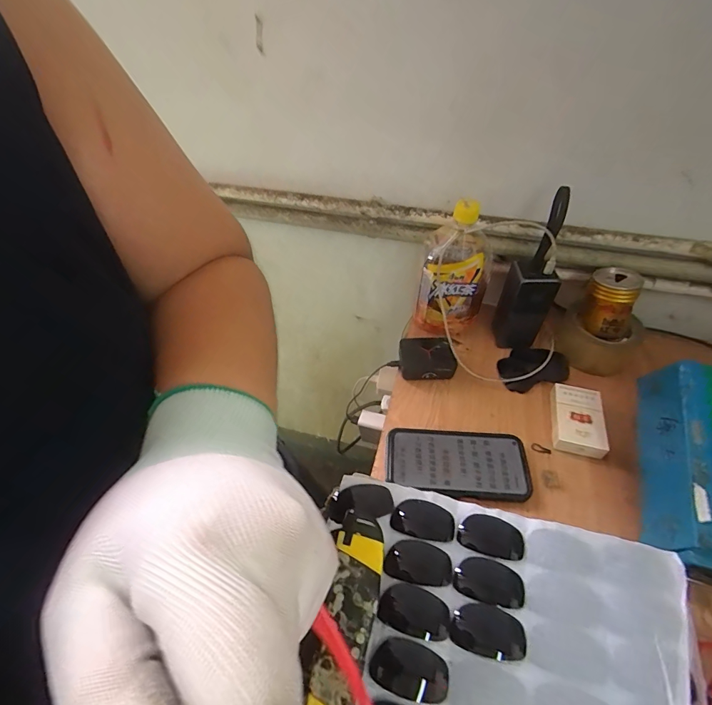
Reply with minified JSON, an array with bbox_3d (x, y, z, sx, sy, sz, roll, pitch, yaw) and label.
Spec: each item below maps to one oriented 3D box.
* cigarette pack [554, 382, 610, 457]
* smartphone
[{"bbox_3d":[0.278,0.083,0.508,0.057,0.024,0.089,10,50,11],"label":"cigarette pack"},{"bbox_3d":[0.119,0.131,0.477,0.162,0.012,0.080,6,49,5],"label":"smartphone"}]

